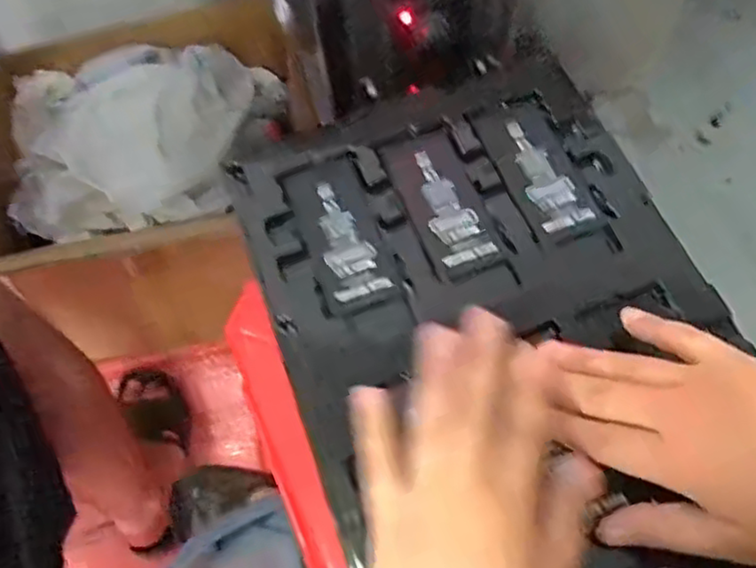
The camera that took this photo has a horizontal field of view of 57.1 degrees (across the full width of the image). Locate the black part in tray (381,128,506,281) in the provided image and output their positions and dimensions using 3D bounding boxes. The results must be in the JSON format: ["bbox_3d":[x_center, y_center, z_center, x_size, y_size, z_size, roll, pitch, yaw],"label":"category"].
[{"bbox_3d":[0.038,-0.048,0.409,0.042,0.004,0.098,-19,62,-7],"label":"black part in tray"}]

